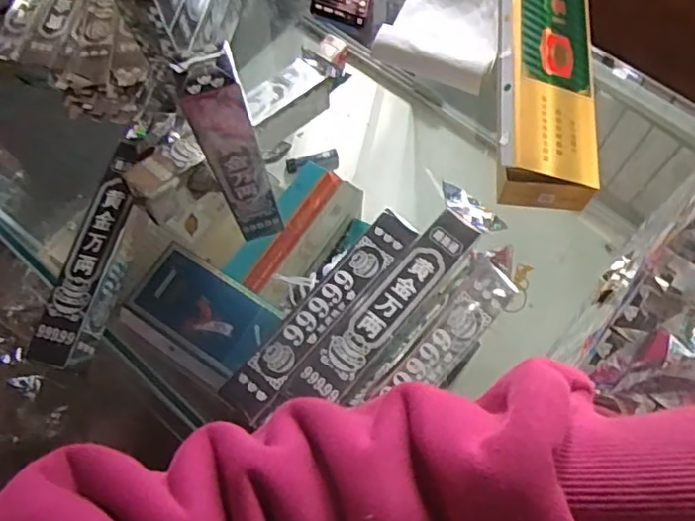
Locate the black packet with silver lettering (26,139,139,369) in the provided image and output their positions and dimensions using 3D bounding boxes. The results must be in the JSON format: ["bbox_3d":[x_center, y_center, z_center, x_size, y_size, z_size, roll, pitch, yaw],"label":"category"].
[{"bbox_3d":[-0.236,-0.008,0.578,0.050,0.041,0.227,11,69,6],"label":"black packet with silver lettering"}]

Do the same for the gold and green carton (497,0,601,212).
[{"bbox_3d":[0.202,-0.191,0.613,0.098,0.054,0.275,4,69,4],"label":"gold and green carton"}]

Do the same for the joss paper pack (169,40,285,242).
[{"bbox_3d":[-0.090,-0.087,0.504,0.052,0.213,0.046,-19,69,-5],"label":"joss paper pack"}]

